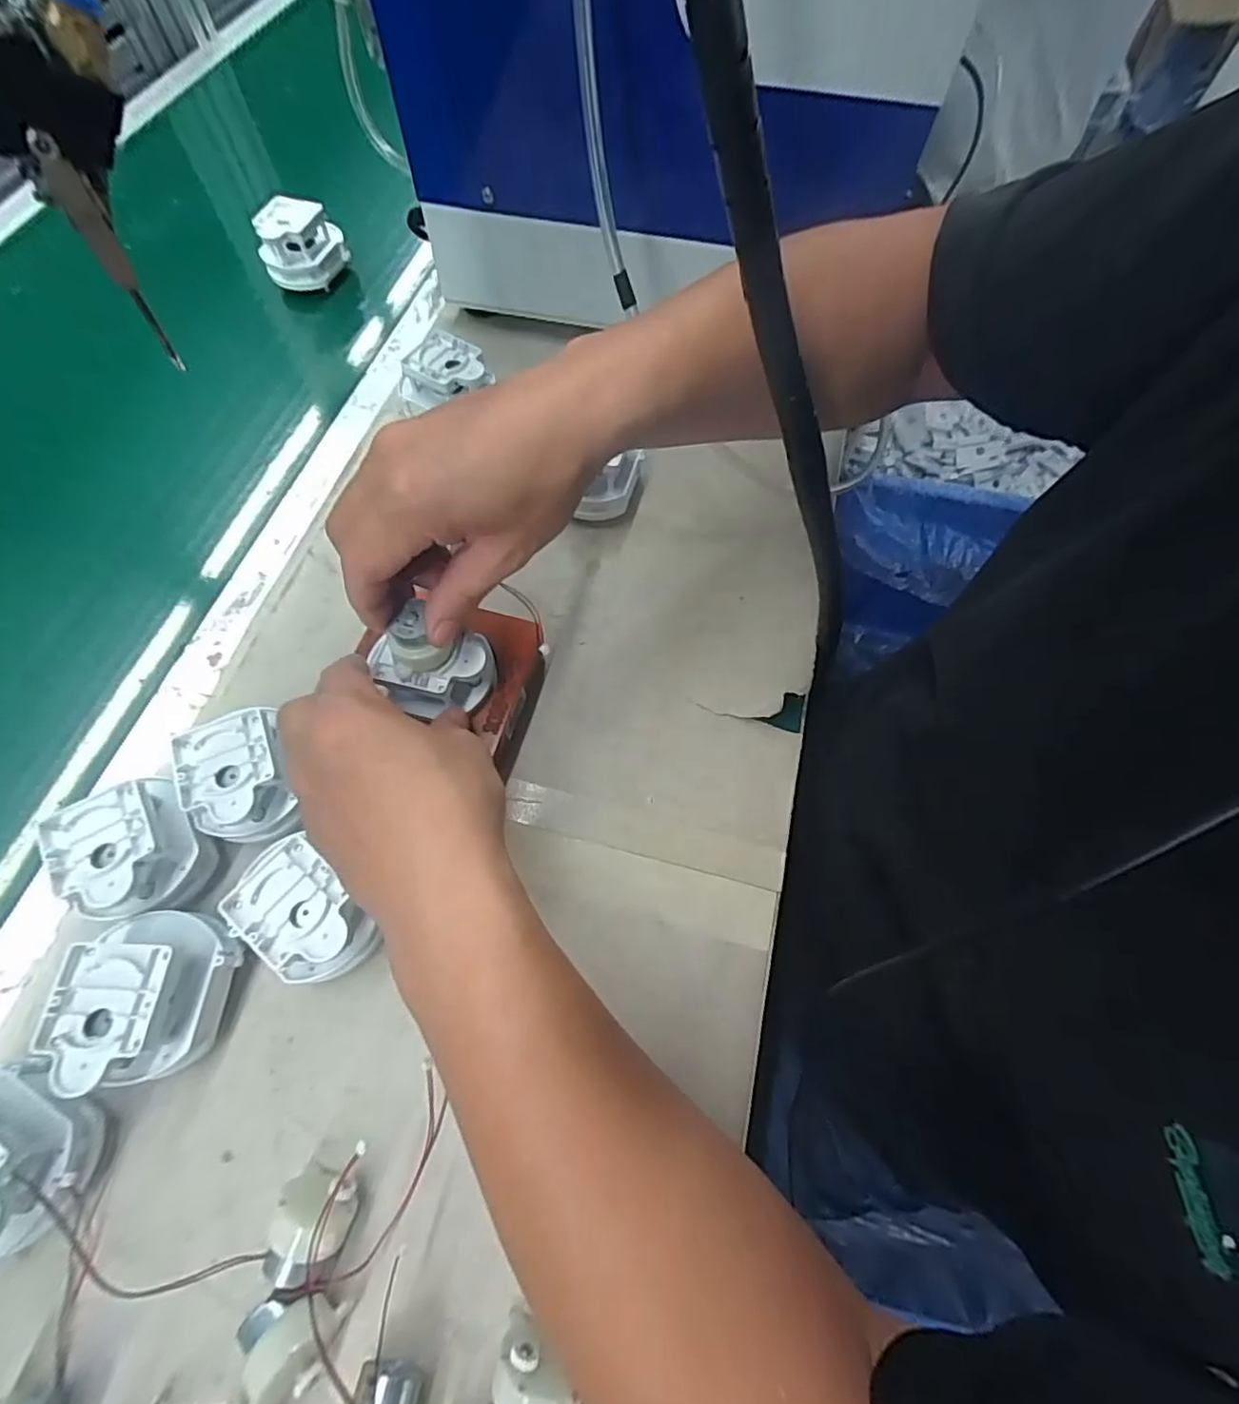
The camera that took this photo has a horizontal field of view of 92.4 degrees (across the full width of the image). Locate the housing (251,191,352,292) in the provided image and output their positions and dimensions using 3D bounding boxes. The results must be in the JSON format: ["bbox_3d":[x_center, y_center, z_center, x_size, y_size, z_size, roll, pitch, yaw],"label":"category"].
[{"bbox_3d":[-0.272,-0.389,0.503,0.047,0.046,0.059,24,67,9],"label":"housing"}]

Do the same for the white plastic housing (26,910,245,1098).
[{"bbox_3d":[-0.212,0.134,0.272,0.055,0.053,0.068,6,65,1],"label":"white plastic housing"}]

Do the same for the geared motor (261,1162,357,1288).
[{"bbox_3d":[-0.126,0.218,0.246,0.029,0.032,0.032,6,65,1],"label":"geared motor"}]

